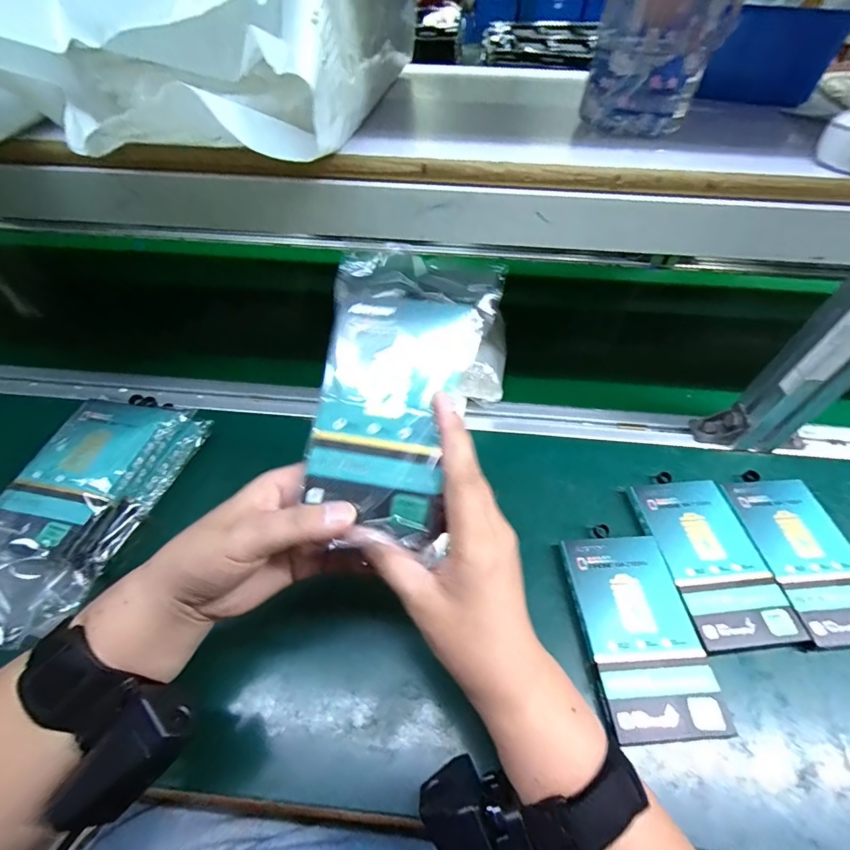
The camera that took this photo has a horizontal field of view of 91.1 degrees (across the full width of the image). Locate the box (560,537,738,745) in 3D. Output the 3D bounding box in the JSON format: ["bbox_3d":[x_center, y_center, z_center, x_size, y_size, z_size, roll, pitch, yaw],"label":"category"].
[{"bbox_3d":[0.154,0.150,0.308,0.080,0.020,0.131,-3,50,-2],"label":"box"}]

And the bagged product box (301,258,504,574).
[{"bbox_3d":[-0.015,-0.021,0.240,0.091,0.011,0.172,8,77,8],"label":"bagged product box"}]

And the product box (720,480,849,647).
[{"bbox_3d":[0.314,0.109,0.348,0.079,0.021,0.132,-4,50,-3],"label":"product box"}]

